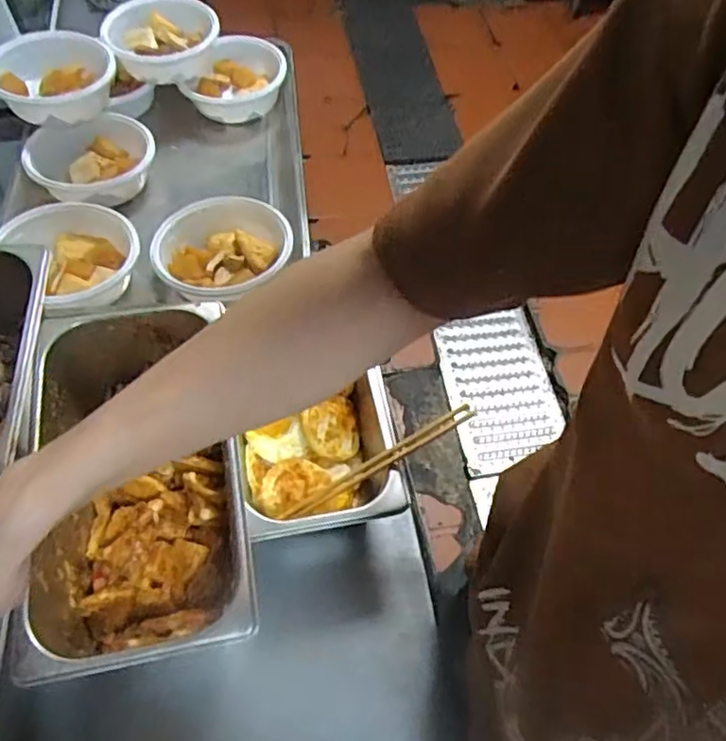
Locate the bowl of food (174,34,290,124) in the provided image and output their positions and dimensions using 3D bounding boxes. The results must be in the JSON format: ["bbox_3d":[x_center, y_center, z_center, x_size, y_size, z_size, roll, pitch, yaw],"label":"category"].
[{"bbox_3d":[-0.200,-0.456,1.002,0.149,0.073,0.136,-1,58,-6],"label":"bowl of food"}]

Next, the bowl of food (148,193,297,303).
[{"bbox_3d":[-0.175,-0.140,0.800,0.163,0.085,0.149,2,58,-3],"label":"bowl of food"}]

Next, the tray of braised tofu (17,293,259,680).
[{"bbox_3d":[-0.196,0.101,0.576,0.168,0.114,0.319,-8,59,-10],"label":"tray of braised tofu"}]

